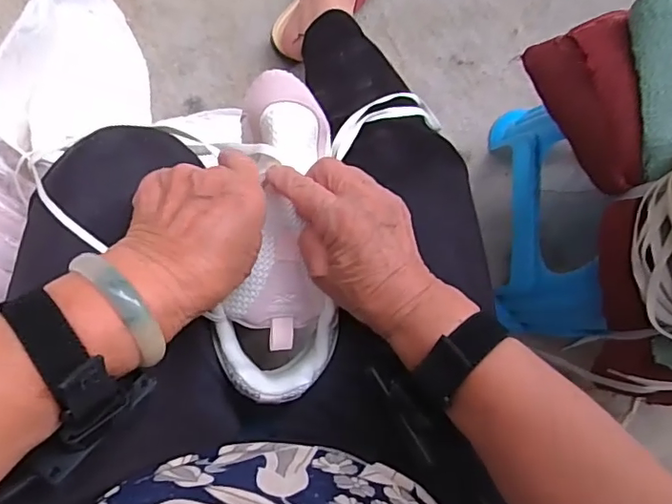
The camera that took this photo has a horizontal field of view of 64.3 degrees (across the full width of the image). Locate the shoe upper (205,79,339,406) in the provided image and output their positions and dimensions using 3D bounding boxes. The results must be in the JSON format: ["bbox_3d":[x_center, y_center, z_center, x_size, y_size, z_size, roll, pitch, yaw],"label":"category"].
[{"bbox_3d":[-0.040,-0.011,0.395,0.081,0.059,0.224,3,90,-6],"label":"shoe upper"}]

